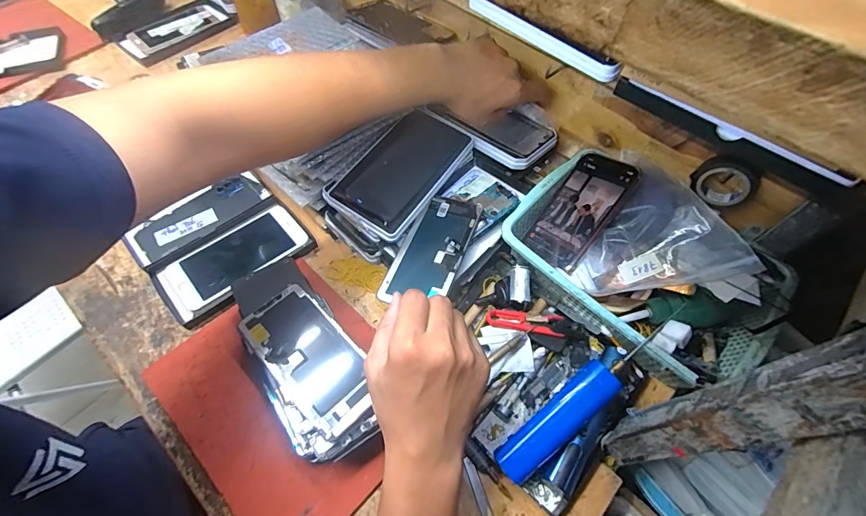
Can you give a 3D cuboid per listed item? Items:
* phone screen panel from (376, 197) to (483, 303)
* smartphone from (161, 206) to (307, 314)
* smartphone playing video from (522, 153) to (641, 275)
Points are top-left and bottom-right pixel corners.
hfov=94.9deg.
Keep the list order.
[{"bbox_3d":[-0.002,-0.011,0.449,0.074,0.010,0.143,13,61,19],"label":"phone screen panel"},{"bbox_3d":[-0.239,-0.006,0.489,0.156,0.004,0.079,-37,67,-20],"label":"smartphone"},{"bbox_3d":[0.167,-0.055,0.456,0.074,0.004,0.136,39,96,40],"label":"smartphone playing video"}]

